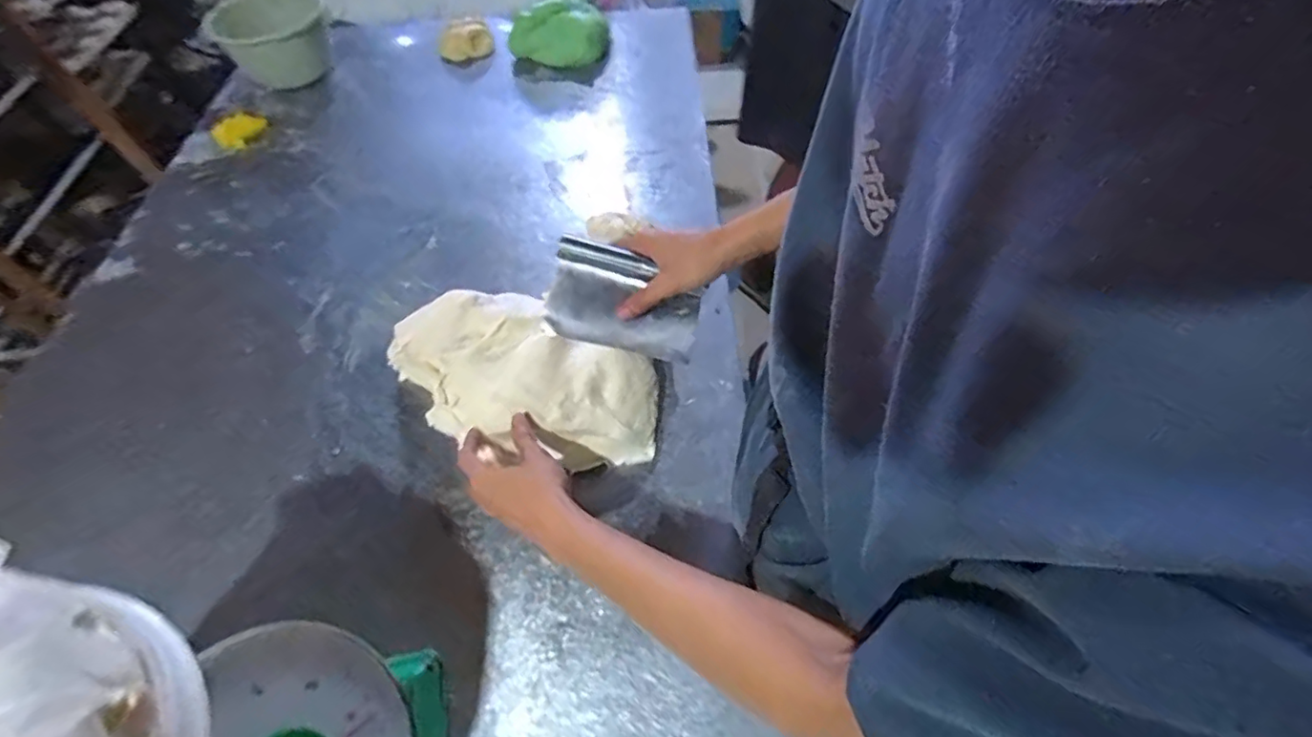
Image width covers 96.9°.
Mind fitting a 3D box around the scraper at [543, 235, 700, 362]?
[{"bbox_3d":[-0.030,-0.065,0.571,0.145,0.023,0.093,13,99,-9],"label":"scraper"}]

